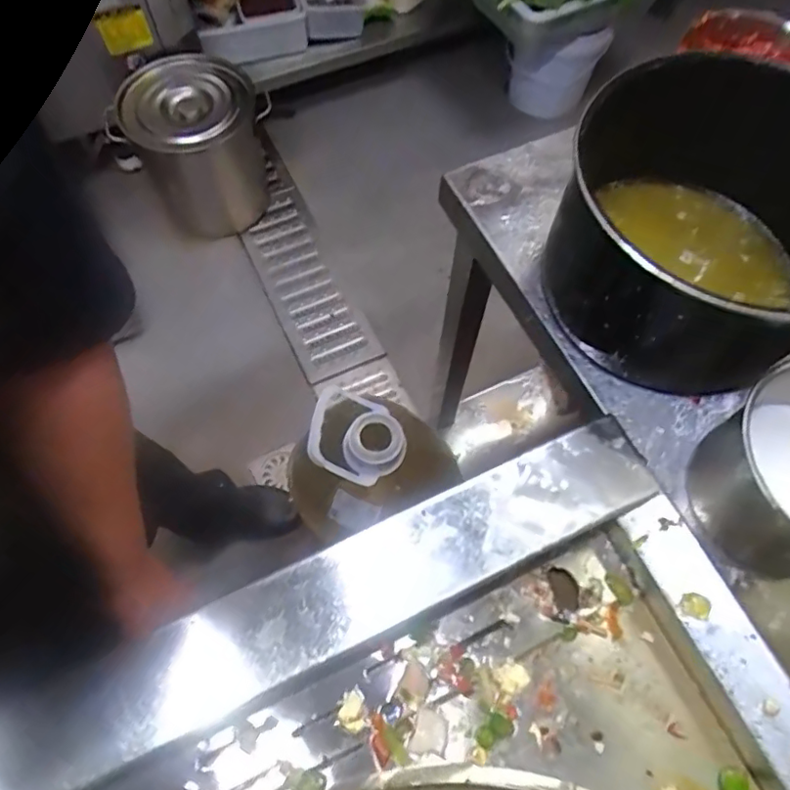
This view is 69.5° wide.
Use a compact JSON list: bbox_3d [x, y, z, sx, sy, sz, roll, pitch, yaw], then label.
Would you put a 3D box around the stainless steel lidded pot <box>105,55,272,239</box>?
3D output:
[{"bbox_3d":[-0.454,-0.569,1.346,0.249,0.337,0.271,0,66,0],"label":"stainless steel lidded pot"}]

